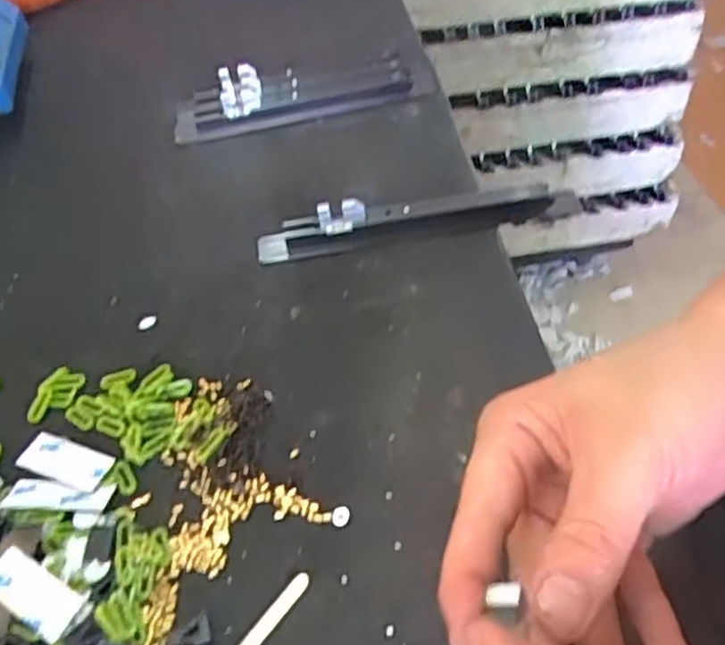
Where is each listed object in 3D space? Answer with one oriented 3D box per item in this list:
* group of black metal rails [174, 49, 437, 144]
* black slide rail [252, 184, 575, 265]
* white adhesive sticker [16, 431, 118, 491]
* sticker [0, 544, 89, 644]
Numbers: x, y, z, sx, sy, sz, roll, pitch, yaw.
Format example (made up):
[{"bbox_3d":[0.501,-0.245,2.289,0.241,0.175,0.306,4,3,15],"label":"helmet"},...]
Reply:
[{"bbox_3d":[-0.049,-0.189,0.572,0.203,0.031,0.056,-13,48,-7],"label":"group of black metal rails"},{"bbox_3d":[0.036,-0.066,0.452,0.202,0.028,0.020,-8,47,-2],"label":"black slide rail"},{"bbox_3d":[-0.151,0.070,0.360,0.049,0.004,0.020,13,55,20],"label":"white adhesive sticker"},{"bbox_3d":[-0.146,0.119,0.314,0.049,0.004,0.022,22,65,22],"label":"sticker"}]

